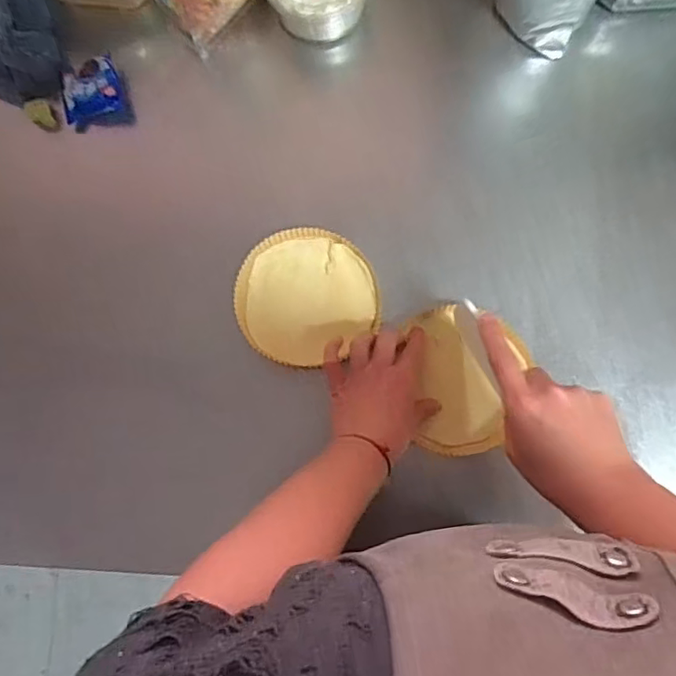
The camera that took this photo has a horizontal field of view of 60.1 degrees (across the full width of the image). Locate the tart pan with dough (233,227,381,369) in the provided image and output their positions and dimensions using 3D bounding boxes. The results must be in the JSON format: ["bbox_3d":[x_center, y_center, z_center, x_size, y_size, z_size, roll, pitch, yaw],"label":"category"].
[{"bbox_3d":[-0.032,-0.044,0.610,0.141,0.017,0.136,-11,81,0],"label":"tart pan with dough"}]

